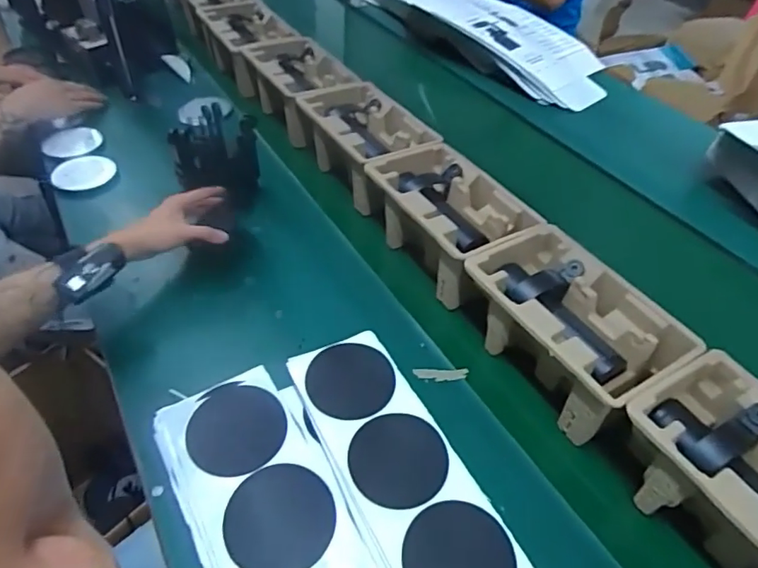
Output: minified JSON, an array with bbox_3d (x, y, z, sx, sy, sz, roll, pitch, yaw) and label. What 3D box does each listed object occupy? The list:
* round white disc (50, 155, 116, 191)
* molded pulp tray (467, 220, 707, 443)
[{"bbox_3d":[-0.488,-0.184,0.860,0.093,0.017,0.093,2,47,-2],"label":"round white disc"},{"bbox_3d":[0.212,0.055,0.602,0.145,0.113,0.224,-23,53,-22],"label":"molded pulp tray"}]

